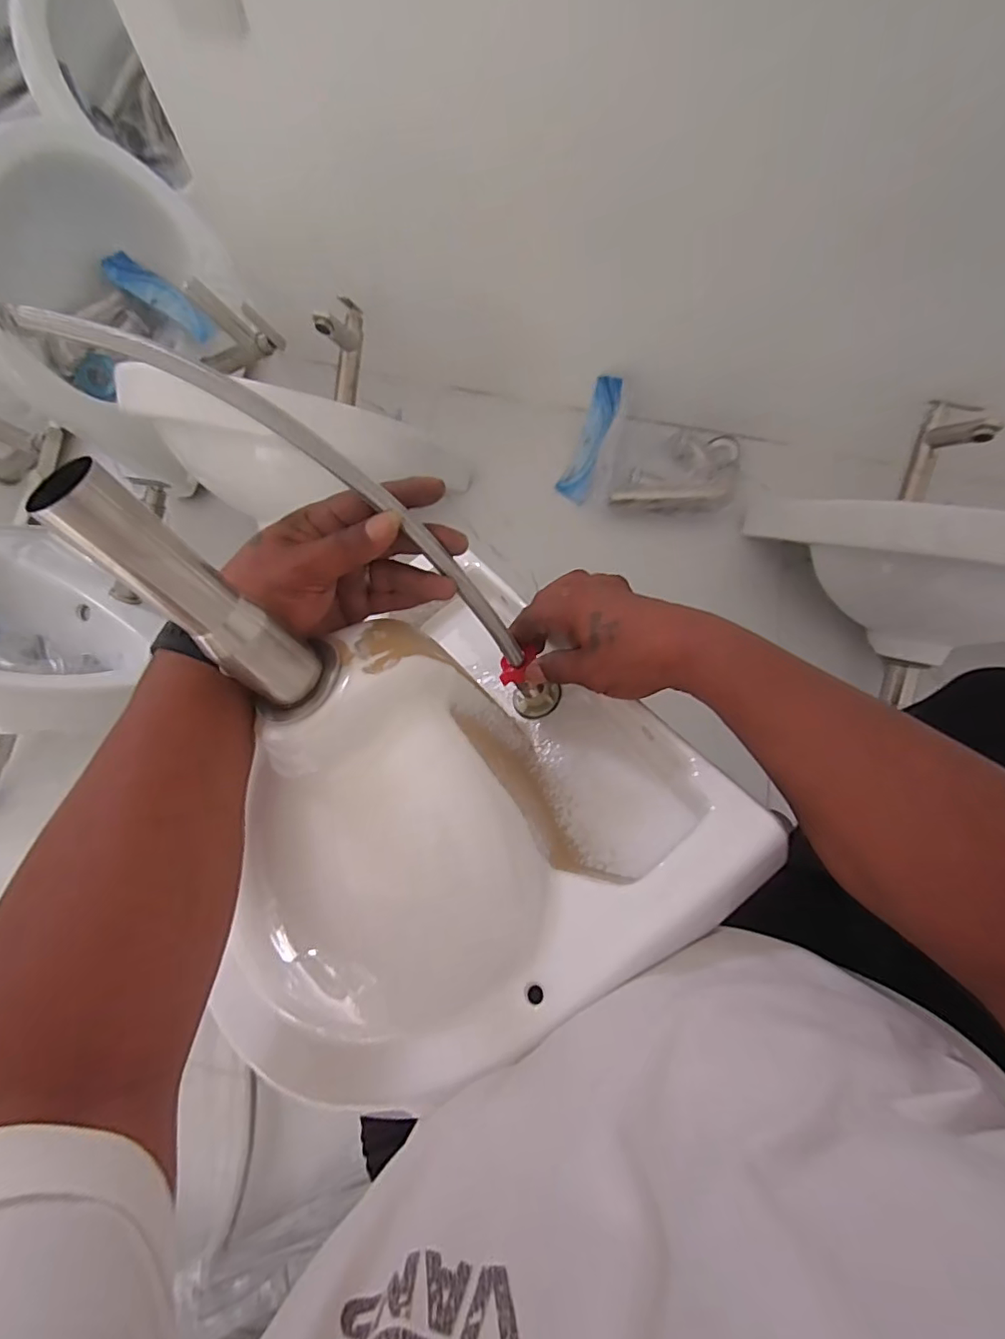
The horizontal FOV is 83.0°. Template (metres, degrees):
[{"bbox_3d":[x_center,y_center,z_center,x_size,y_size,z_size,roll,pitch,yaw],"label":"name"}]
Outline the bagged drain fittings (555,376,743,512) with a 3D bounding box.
[{"bbox_3d":[0.235,-0.323,0.871,0.273,0.072,0.194,9,75,3],"label":"bagged drain fittings"}]

